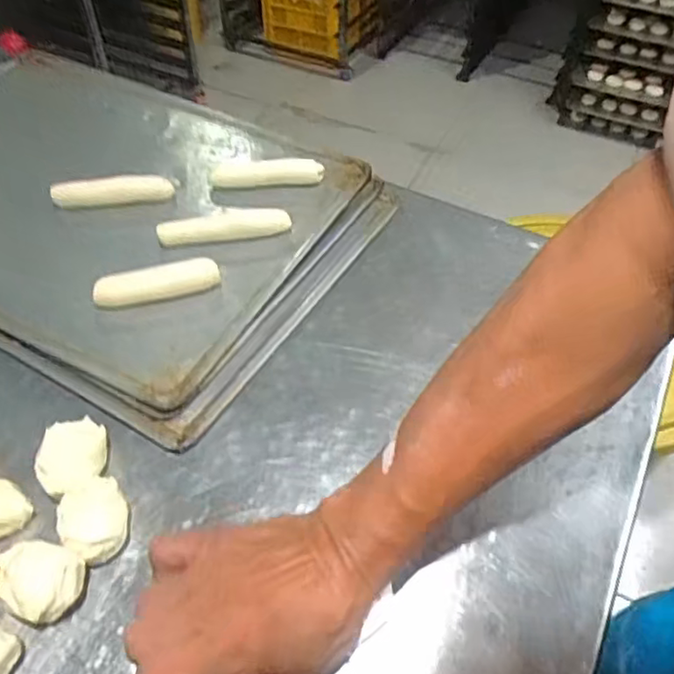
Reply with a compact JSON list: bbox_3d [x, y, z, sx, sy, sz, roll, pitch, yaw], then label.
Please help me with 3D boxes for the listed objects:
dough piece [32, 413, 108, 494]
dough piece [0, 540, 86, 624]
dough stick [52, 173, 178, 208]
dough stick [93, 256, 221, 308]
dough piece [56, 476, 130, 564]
[{"bbox_3d":[-0.174,0.081,0.427,0.039,0.027,0.051,-4,49,-4],"label":"dough piece"},{"bbox_3d":[-0.172,0.144,0.374,0.051,0.033,0.039,21,52,17],"label":"dough piece"},{"bbox_3d":[-0.209,-0.136,0.596,0.112,0.023,0.019,-3,49,-3],"label":"dough stick"},{"bbox_3d":[-0.145,-0.042,0.518,0.098,0.024,0.022,-11,50,-10],"label":"dough stick"},{"bbox_3d":[-0.150,0.116,0.401,0.041,0.024,0.053,-28,55,-23],"label":"dough piece"}]

